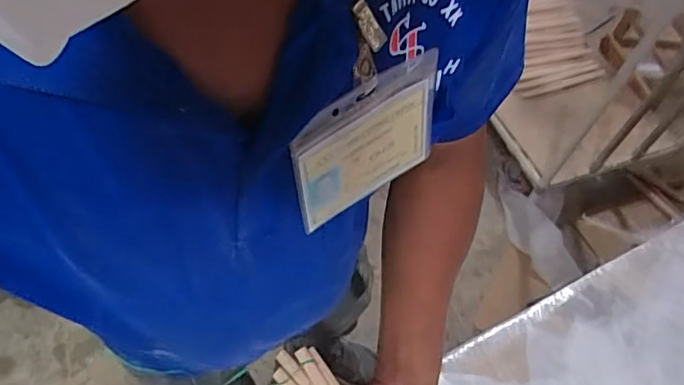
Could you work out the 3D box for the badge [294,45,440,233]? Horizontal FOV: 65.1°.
[{"bbox_3d":[0.013,-0.027,0.297,0.093,0.080,0.005,-34,53,-21],"label":"badge"}]

